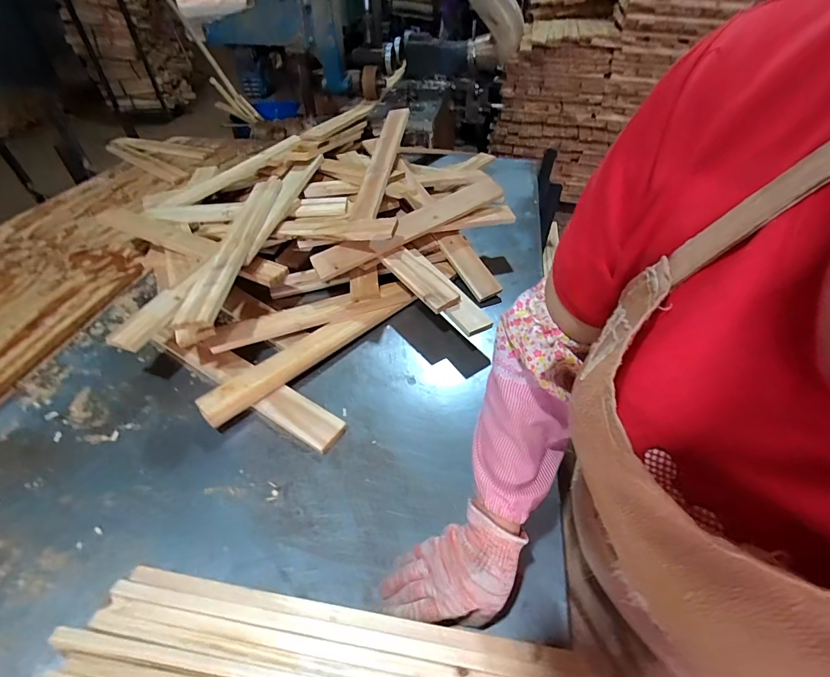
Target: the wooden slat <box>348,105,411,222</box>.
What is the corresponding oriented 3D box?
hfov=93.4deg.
[{"bbox_3d":[-0.076,-0.428,0.925,0.069,0.023,0.402,0,56,22],"label":"wooden slat"}]

